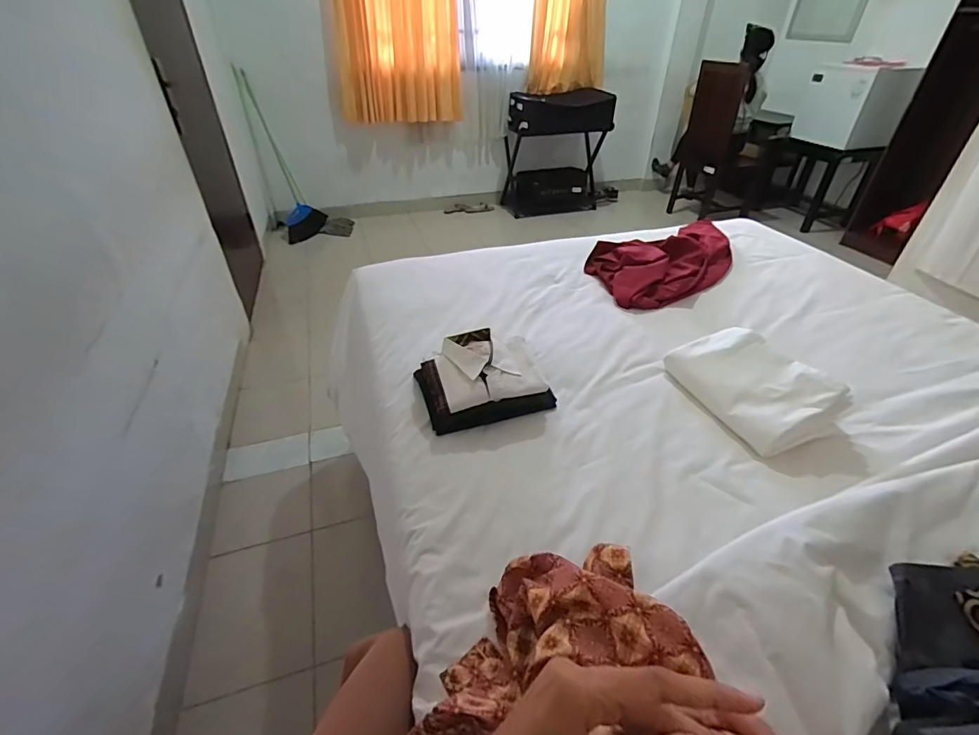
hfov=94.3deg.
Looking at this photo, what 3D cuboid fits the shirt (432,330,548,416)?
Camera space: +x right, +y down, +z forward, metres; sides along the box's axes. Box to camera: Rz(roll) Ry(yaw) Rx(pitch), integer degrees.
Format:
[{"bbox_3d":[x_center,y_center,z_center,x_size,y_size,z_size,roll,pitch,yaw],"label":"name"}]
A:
[{"bbox_3d":[-0.003,-0.007,0.904,0.194,0.049,0.186,-11,39,-14],"label":"shirt"}]

